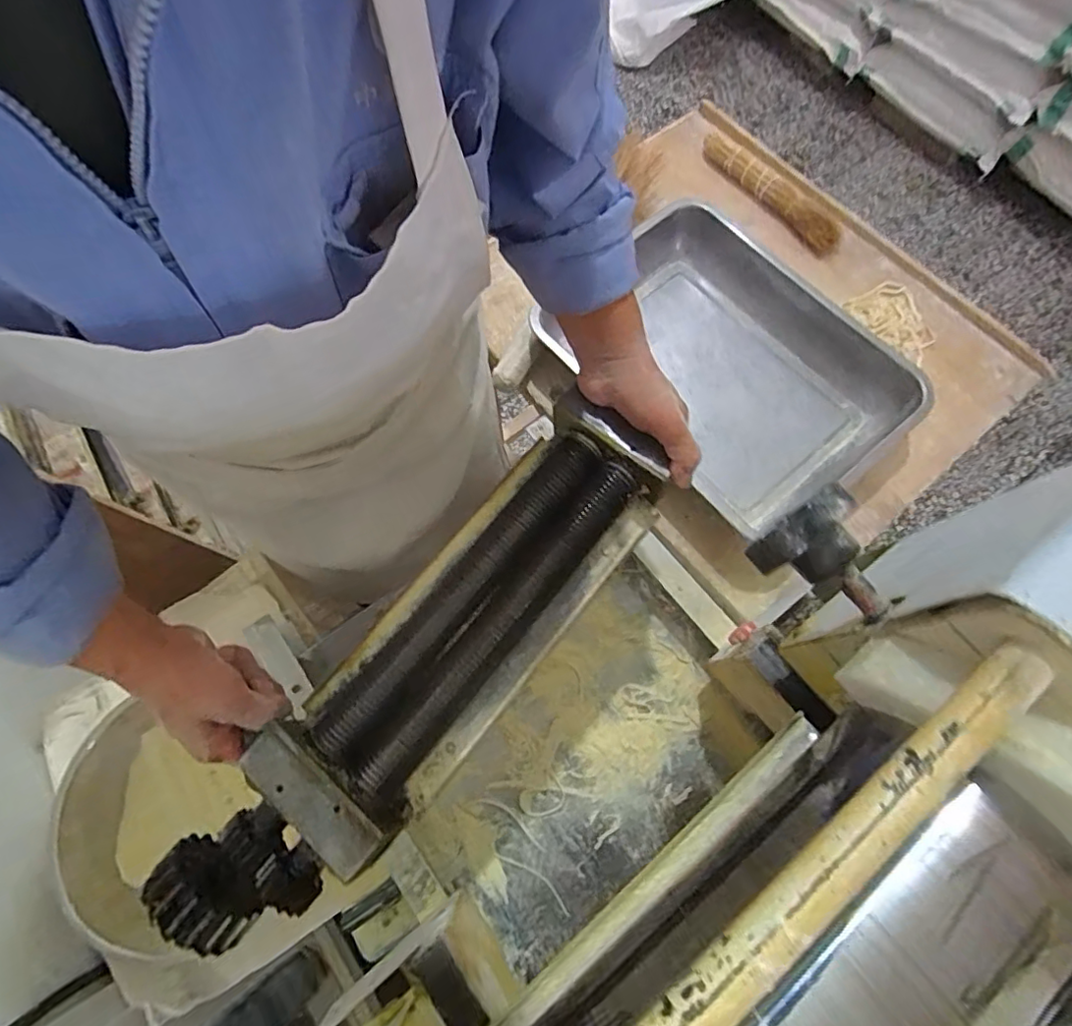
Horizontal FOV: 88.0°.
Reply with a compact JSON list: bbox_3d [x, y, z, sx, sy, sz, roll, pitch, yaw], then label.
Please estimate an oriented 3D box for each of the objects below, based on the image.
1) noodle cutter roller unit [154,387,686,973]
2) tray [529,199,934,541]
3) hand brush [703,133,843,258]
[{"bbox_3d":[-0.073,0.104,0.413,0.118,0.066,0.435,39,74,13],"label":"noodle cutter roller unit"},{"bbox_3d":[0.219,-0.177,0.657,0.277,0.067,0.380,-43,76,-12],"label":"tray"},{"bbox_3d":[0.321,-0.441,0.757,0.037,0.029,0.243,-36,75,-10],"label":"hand brush"}]

